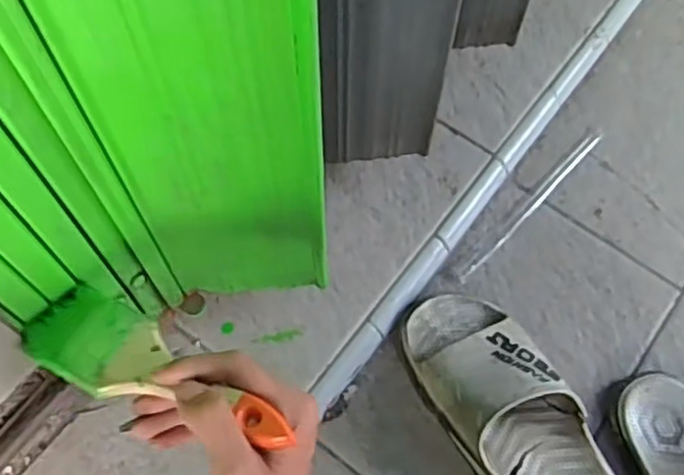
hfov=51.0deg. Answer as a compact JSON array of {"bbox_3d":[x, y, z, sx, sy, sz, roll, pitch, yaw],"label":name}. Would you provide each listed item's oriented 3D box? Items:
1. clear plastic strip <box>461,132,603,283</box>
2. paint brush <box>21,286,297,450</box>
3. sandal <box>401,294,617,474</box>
[{"bbox_3d":[0.177,-0.032,0.664,0.014,0.009,0.201,41,71,15],"label":"clear plastic strip"},{"bbox_3d":[-0.101,0.068,0.375,0.174,0.015,0.050,18,65,27],"label":"paint brush"},{"bbox_3d":[0.142,0.142,0.552,0.094,0.060,0.241,-32,71,-15],"label":"sandal"}]

